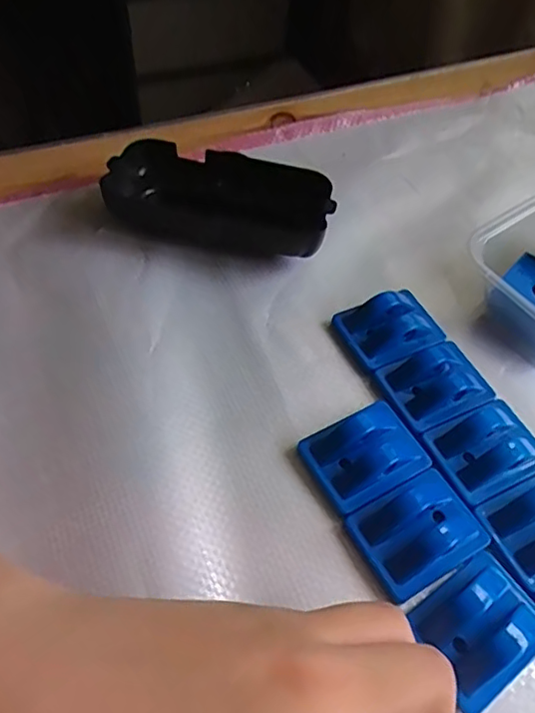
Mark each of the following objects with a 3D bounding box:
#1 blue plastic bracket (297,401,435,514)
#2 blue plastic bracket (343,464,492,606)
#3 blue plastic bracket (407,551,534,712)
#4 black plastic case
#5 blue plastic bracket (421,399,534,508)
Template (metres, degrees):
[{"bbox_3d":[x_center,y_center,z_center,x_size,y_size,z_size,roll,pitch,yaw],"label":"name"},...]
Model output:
[{"bbox_3d":[0.039,0.038,0.224,0.043,0.014,0.035,-21,58,-19],"label":"blue plastic bracket"},{"bbox_3d":[0.055,0.062,0.206,0.044,0.010,0.033,-24,59,-21],"label":"blue plastic bracket"},{"bbox_3d":[0.072,0.087,0.187,0.042,0.014,0.034,-27,60,-23],"label":"blue plastic bracket"},{"bbox_3d":[-0.025,-0.081,0.295,0.114,0.029,0.050,16,54,7],"label":"black plastic case"},{"bbox_3d":[0.089,0.037,0.229,0.042,0.015,0.034,-18,57,-18],"label":"blue plastic bracket"}]

